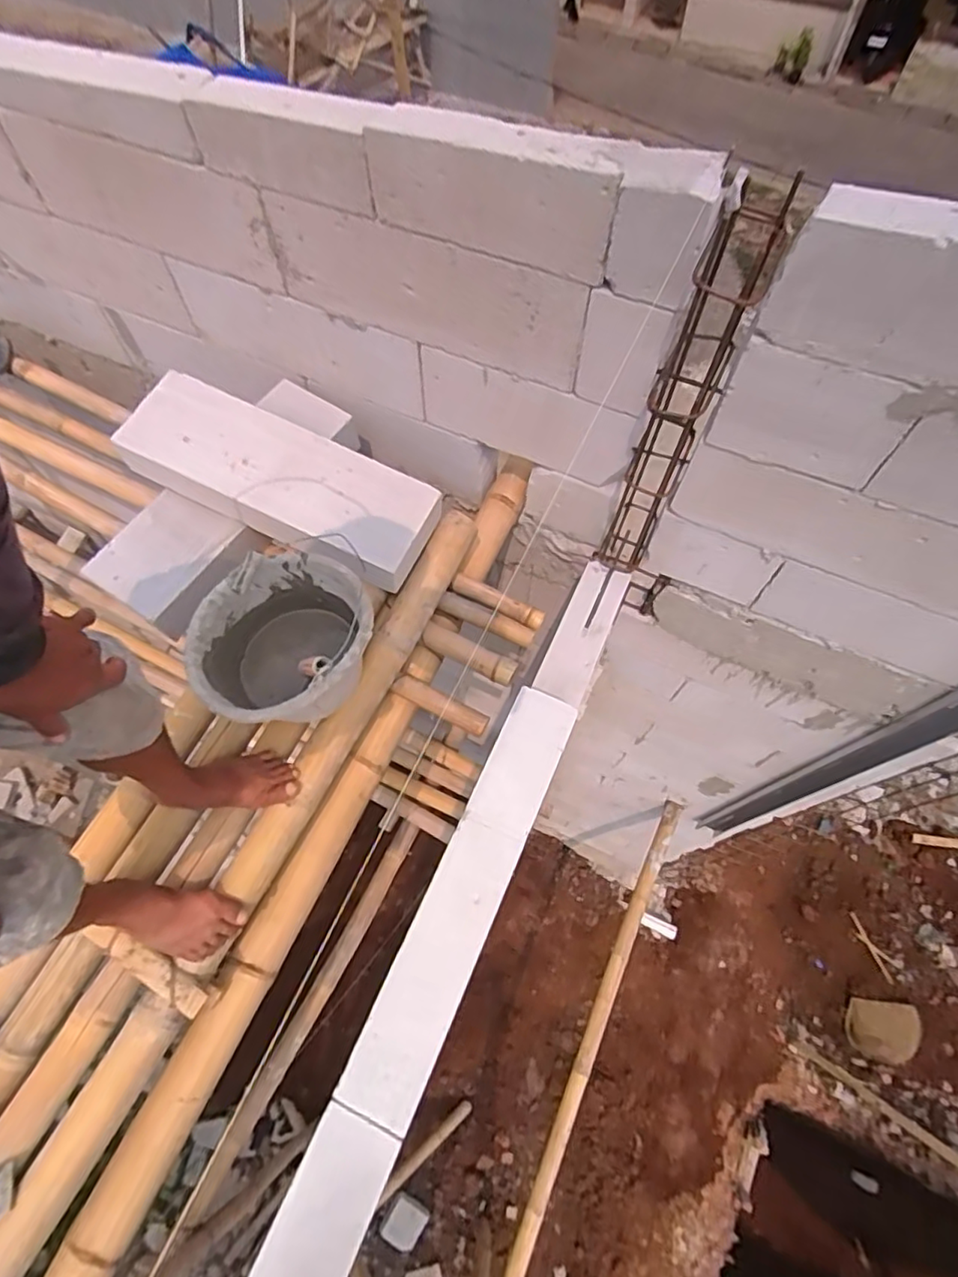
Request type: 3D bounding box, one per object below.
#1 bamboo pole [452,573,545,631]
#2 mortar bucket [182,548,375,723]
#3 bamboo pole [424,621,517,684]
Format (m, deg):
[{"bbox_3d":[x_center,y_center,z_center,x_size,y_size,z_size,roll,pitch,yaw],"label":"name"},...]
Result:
[{"bbox_3d":[0.039,-0.078,1.275,0.207,0.034,0.035,26,66,12],"label":"bamboo pole"},{"bbox_3d":[-0.312,0.025,1.011,0.284,0.206,0.253,-42,71,-19],"label":"mortar bucket"},{"bbox_3d":[-0.020,0.031,1.216,0.202,0.044,0.053,26,66,12],"label":"bamboo pole"}]

